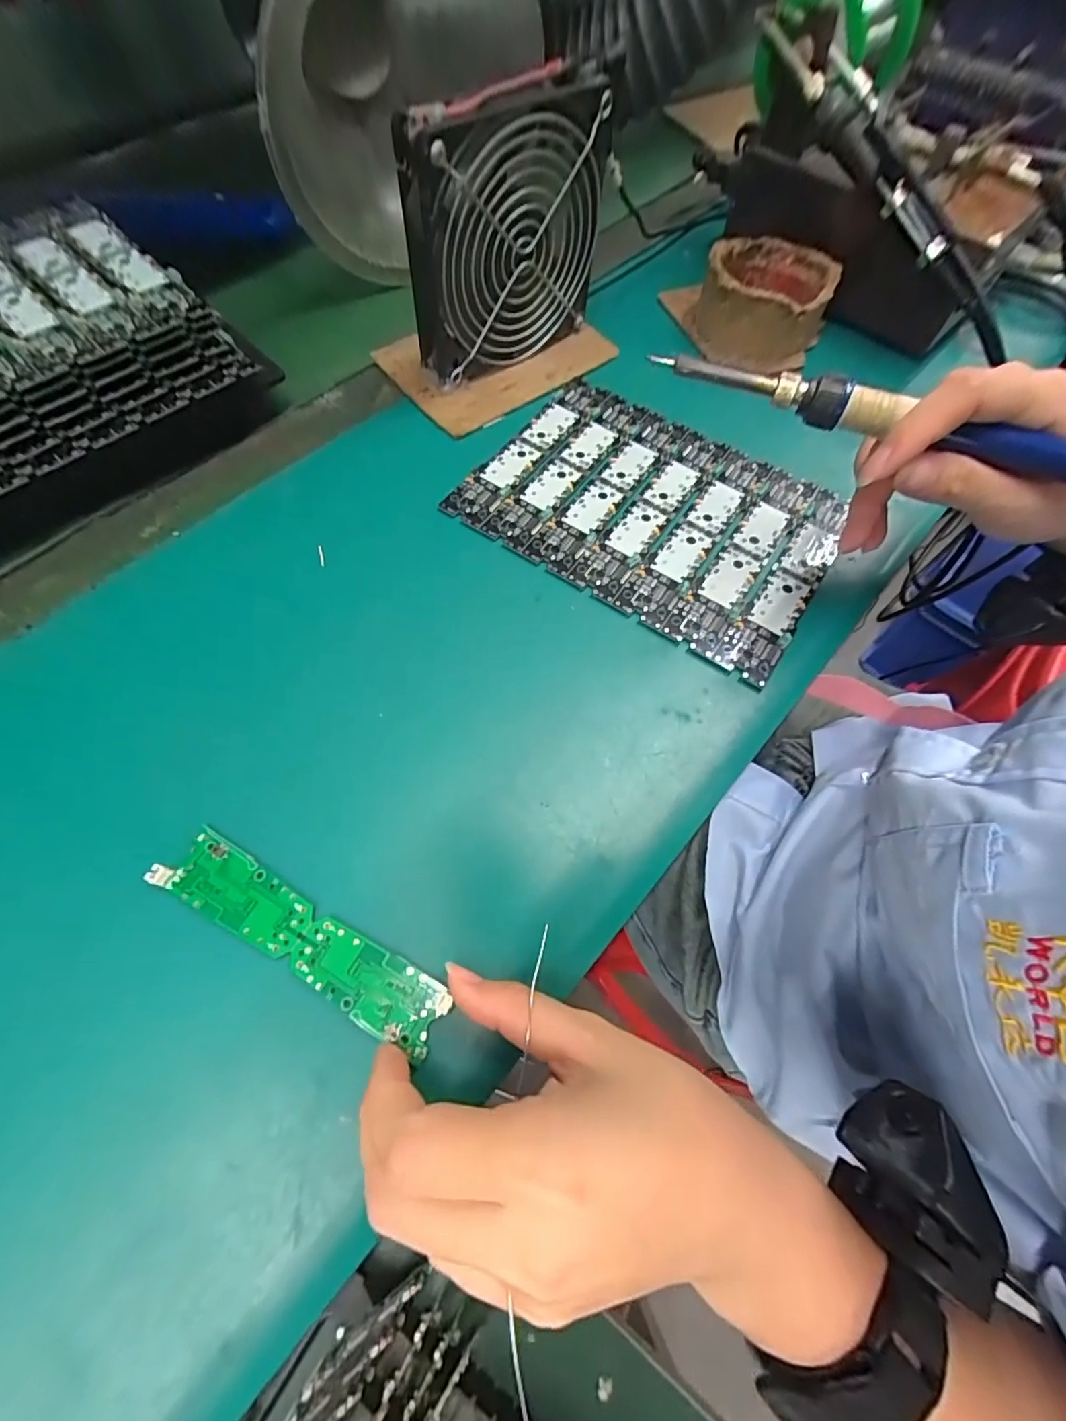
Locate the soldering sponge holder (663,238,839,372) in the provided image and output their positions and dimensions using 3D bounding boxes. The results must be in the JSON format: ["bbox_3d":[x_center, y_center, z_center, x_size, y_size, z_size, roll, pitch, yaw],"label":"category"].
[{"bbox_3d":[0.159,-0.291,0.377,0.092,0.044,0.102,-16,67,-10],"label":"soldering sponge holder"}]

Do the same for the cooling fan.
[{"bbox_3d":[-0.011,-0.269,0.310,0.121,0.125,0.031,-32,71,-16],"label":"cooling fan"}]

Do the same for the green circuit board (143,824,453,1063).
[{"bbox_3d":[-0.090,0.087,0.206,0.124,0.005,0.025,28,67,10],"label":"green circuit board"}]

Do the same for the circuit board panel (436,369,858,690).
[{"bbox_3d":[0.069,-0.116,0.309,0.198,0.006,0.140,32,68,13],"label":"circuit board panel"}]

